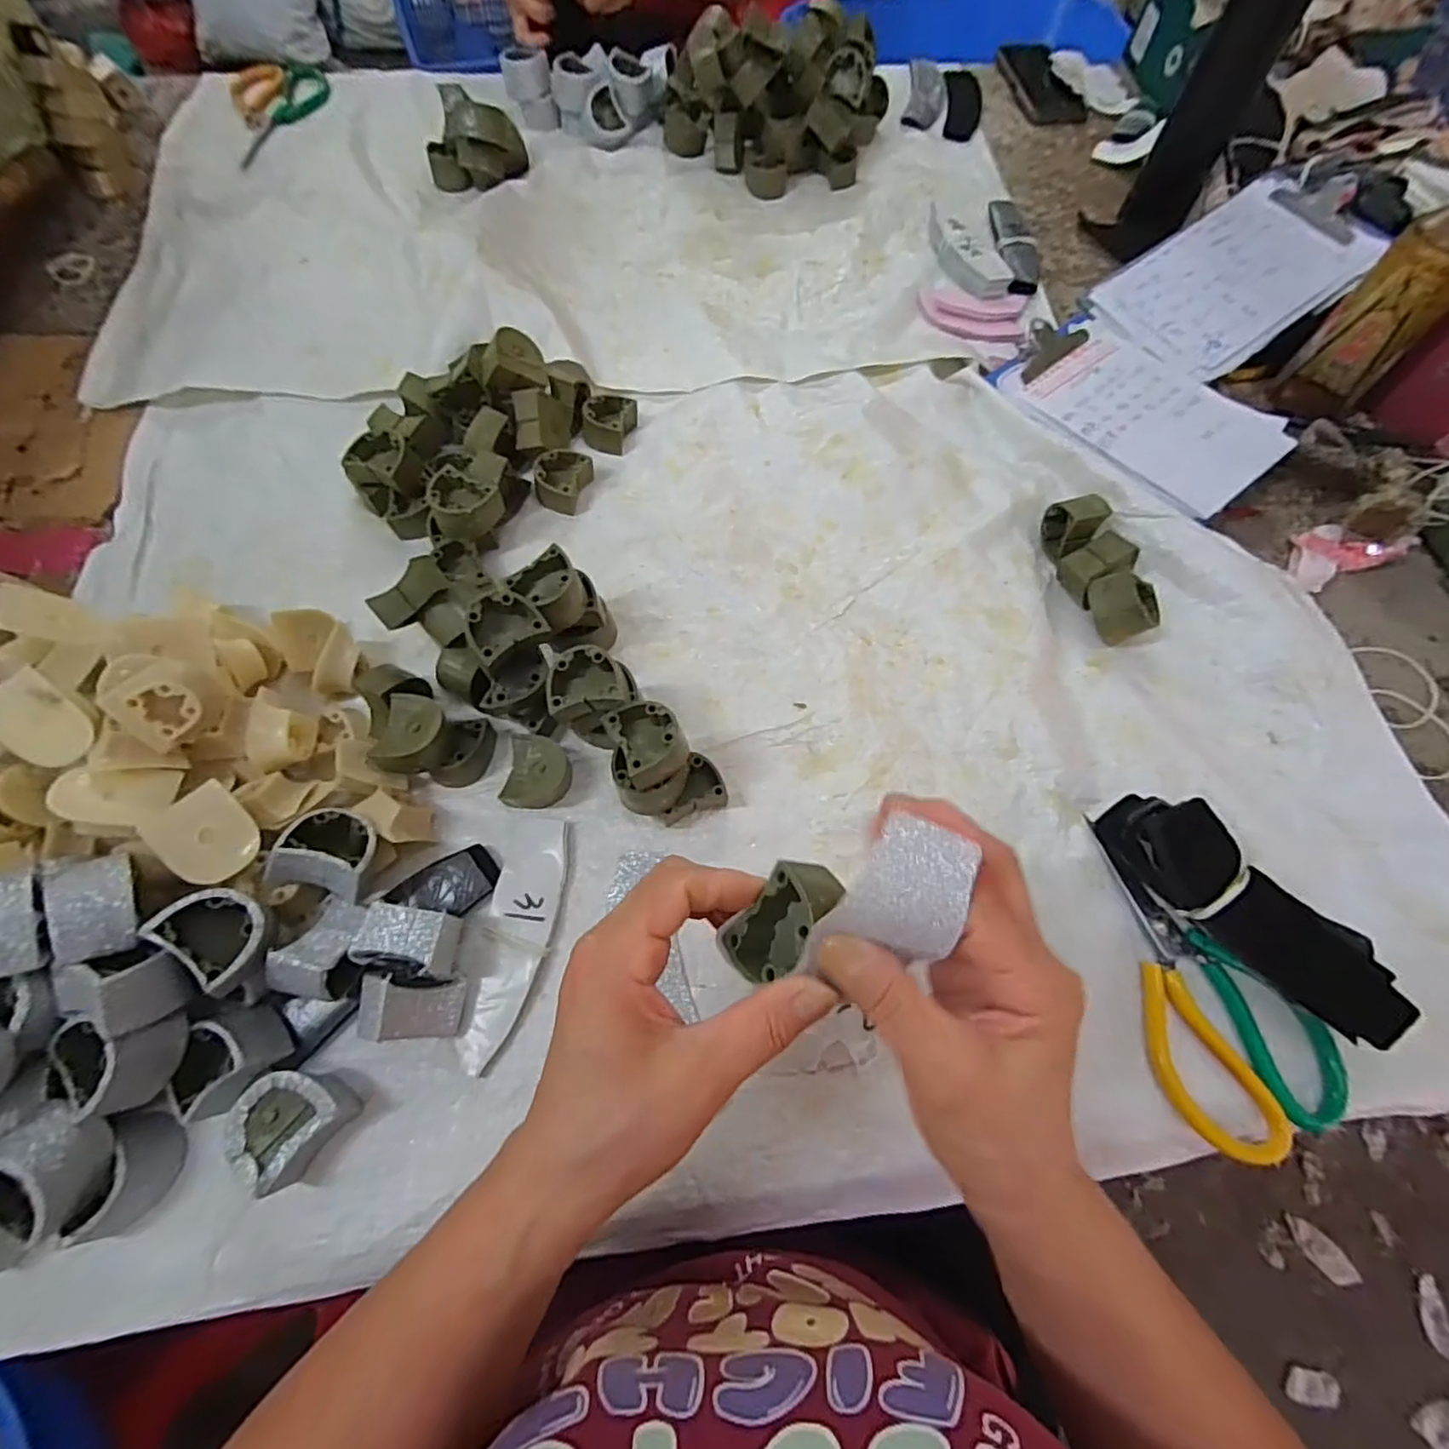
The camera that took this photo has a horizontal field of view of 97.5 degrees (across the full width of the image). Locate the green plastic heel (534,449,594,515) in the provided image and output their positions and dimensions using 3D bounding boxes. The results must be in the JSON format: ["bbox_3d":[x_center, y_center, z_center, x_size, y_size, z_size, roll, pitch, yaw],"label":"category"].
[{"bbox_3d":[-0.133,-0.202,0.519,0.038,0.026,0.045,17,66,6],"label":"green plastic heel"}]

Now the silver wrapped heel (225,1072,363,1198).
[{"bbox_3d":[-0.231,0.210,0.339,0.044,0.033,0.053,35,69,14],"label":"silver wrapped heel"}]

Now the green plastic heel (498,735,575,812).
[{"bbox_3d":[-0.123,0.034,0.422,0.037,0.025,0.045,7,65,2],"label":"green plastic heel"}]

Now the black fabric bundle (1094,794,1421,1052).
[{"bbox_3d":[0.308,0.105,0.379,0.062,0.047,0.164,-41,72,-18],"label":"black fabric bundle"}]

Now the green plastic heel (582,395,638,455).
[{"bbox_3d":[-0.100,-0.261,0.545,0.038,0.023,0.046,18,66,7],"label":"green plastic heel"}]

